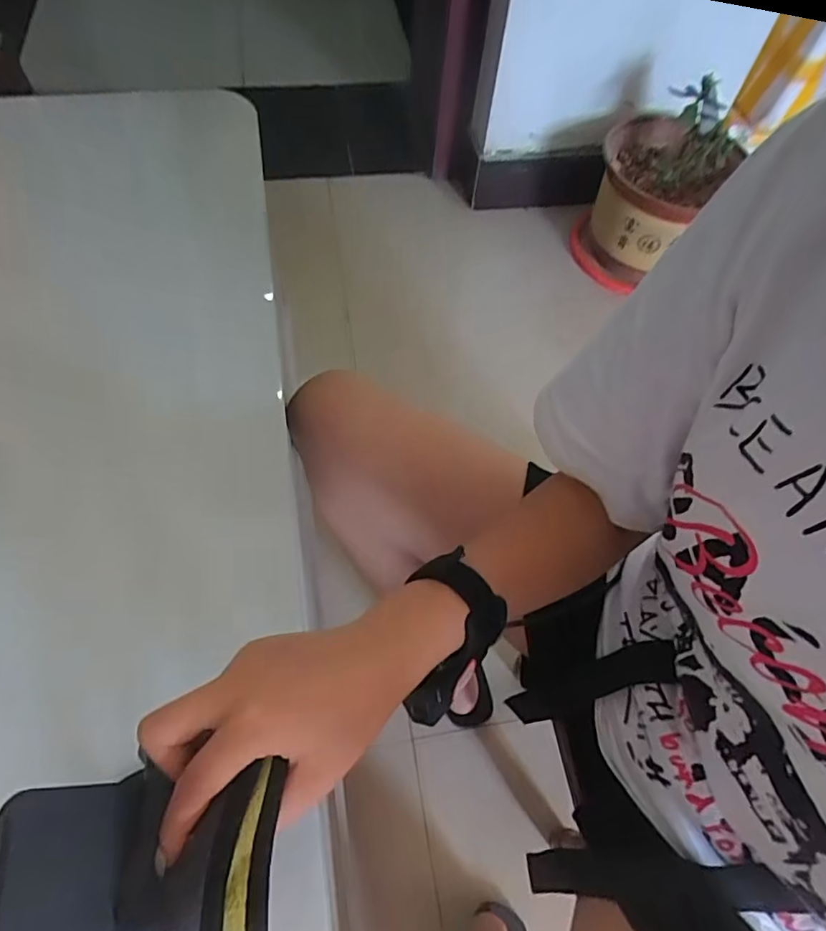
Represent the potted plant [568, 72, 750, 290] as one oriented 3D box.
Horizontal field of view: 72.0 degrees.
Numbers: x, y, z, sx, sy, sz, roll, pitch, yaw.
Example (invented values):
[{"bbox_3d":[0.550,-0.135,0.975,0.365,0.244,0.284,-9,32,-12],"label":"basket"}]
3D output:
[{"bbox_3d":[0.474,-0.571,1.149,0.250,0.305,0.258,-24,65,-15],"label":"potted plant"}]

